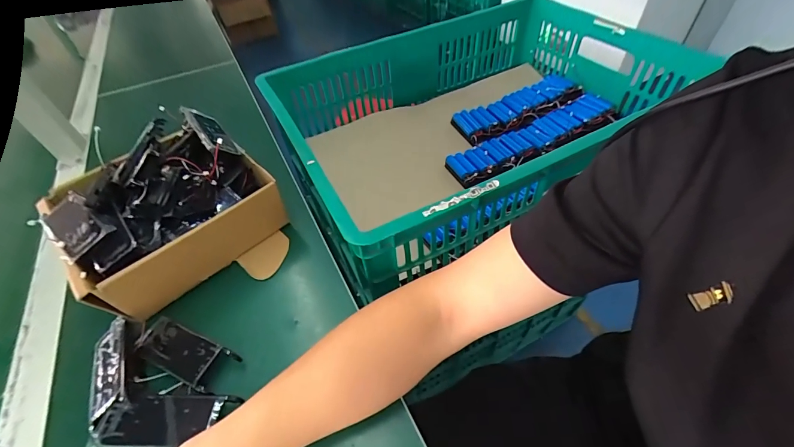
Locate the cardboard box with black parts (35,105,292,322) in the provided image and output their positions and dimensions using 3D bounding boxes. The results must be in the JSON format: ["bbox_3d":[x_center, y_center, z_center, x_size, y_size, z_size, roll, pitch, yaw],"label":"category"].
[{"bbox_3d":[-0.269,-0.016,0.420,0.214,0.098,0.242,-37,56,-22],"label":"cardboard box with black parts"}]

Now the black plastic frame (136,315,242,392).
[{"bbox_3d":[-0.211,0.128,0.341,0.105,0.018,0.040,17,54,19],"label":"black plastic frame"}]

